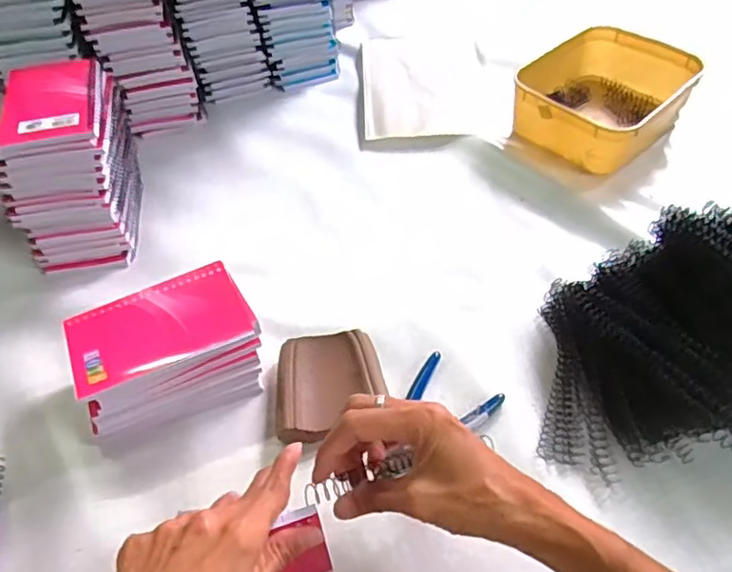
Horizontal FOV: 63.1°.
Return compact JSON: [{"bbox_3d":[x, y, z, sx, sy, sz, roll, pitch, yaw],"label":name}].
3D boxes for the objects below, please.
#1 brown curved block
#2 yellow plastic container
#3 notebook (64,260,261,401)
[{"bbox_3d":[-0.028,0.082,0.479,0.083,0.022,0.094,-5,48,-3],"label":"brown curved block"},{"bbox_3d":[0.277,-0.224,0.710,0.172,0.067,0.199,34,57,28],"label":"yellow plastic container"},{"bbox_3d":[-0.161,0.029,0.467,0.136,0.011,0.086,-20,50,-16],"label":"notebook"}]

